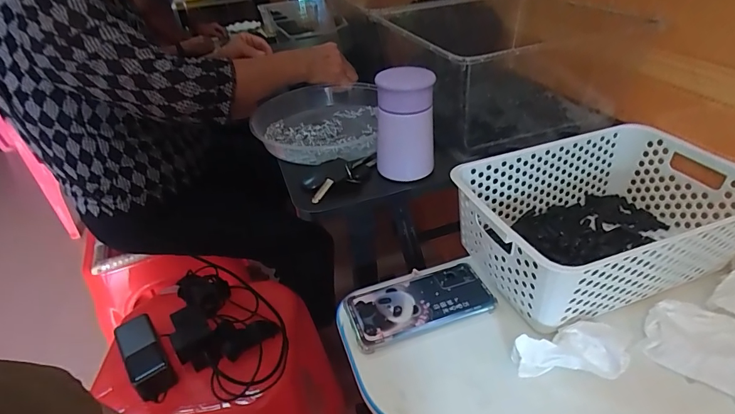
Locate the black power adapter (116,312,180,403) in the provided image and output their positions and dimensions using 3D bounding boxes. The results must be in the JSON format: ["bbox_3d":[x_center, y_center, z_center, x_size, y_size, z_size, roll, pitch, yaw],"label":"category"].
[{"bbox_3d":[-0.333,0.224,0.620,0.050,0.029,0.140,-28,42,-27],"label":"black power adapter"}]

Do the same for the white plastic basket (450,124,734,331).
[{"bbox_3d":[0.274,0.005,0.495,0.304,0.101,0.199,-18,38,-16],"label":"white plastic basket"}]

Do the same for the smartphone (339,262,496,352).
[{"bbox_3d":[0.058,0.109,0.473,0.159,0.013,0.071,-15,38,-13],"label":"smartphone"}]

